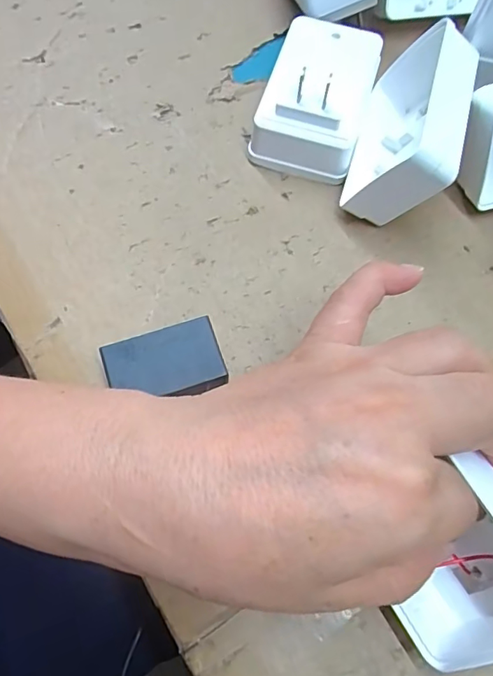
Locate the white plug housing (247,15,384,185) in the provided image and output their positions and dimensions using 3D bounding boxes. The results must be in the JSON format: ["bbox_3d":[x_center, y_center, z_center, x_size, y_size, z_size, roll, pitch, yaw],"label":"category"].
[{"bbox_3d":[0.039,-0.130,0.270,0.051,0.034,0.085,17,68,5],"label":"white plug housing"}]

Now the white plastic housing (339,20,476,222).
[{"bbox_3d":[0.081,-0.102,0.249,0.033,0.058,0.088,28,67,-18],"label":"white plastic housing"}]

